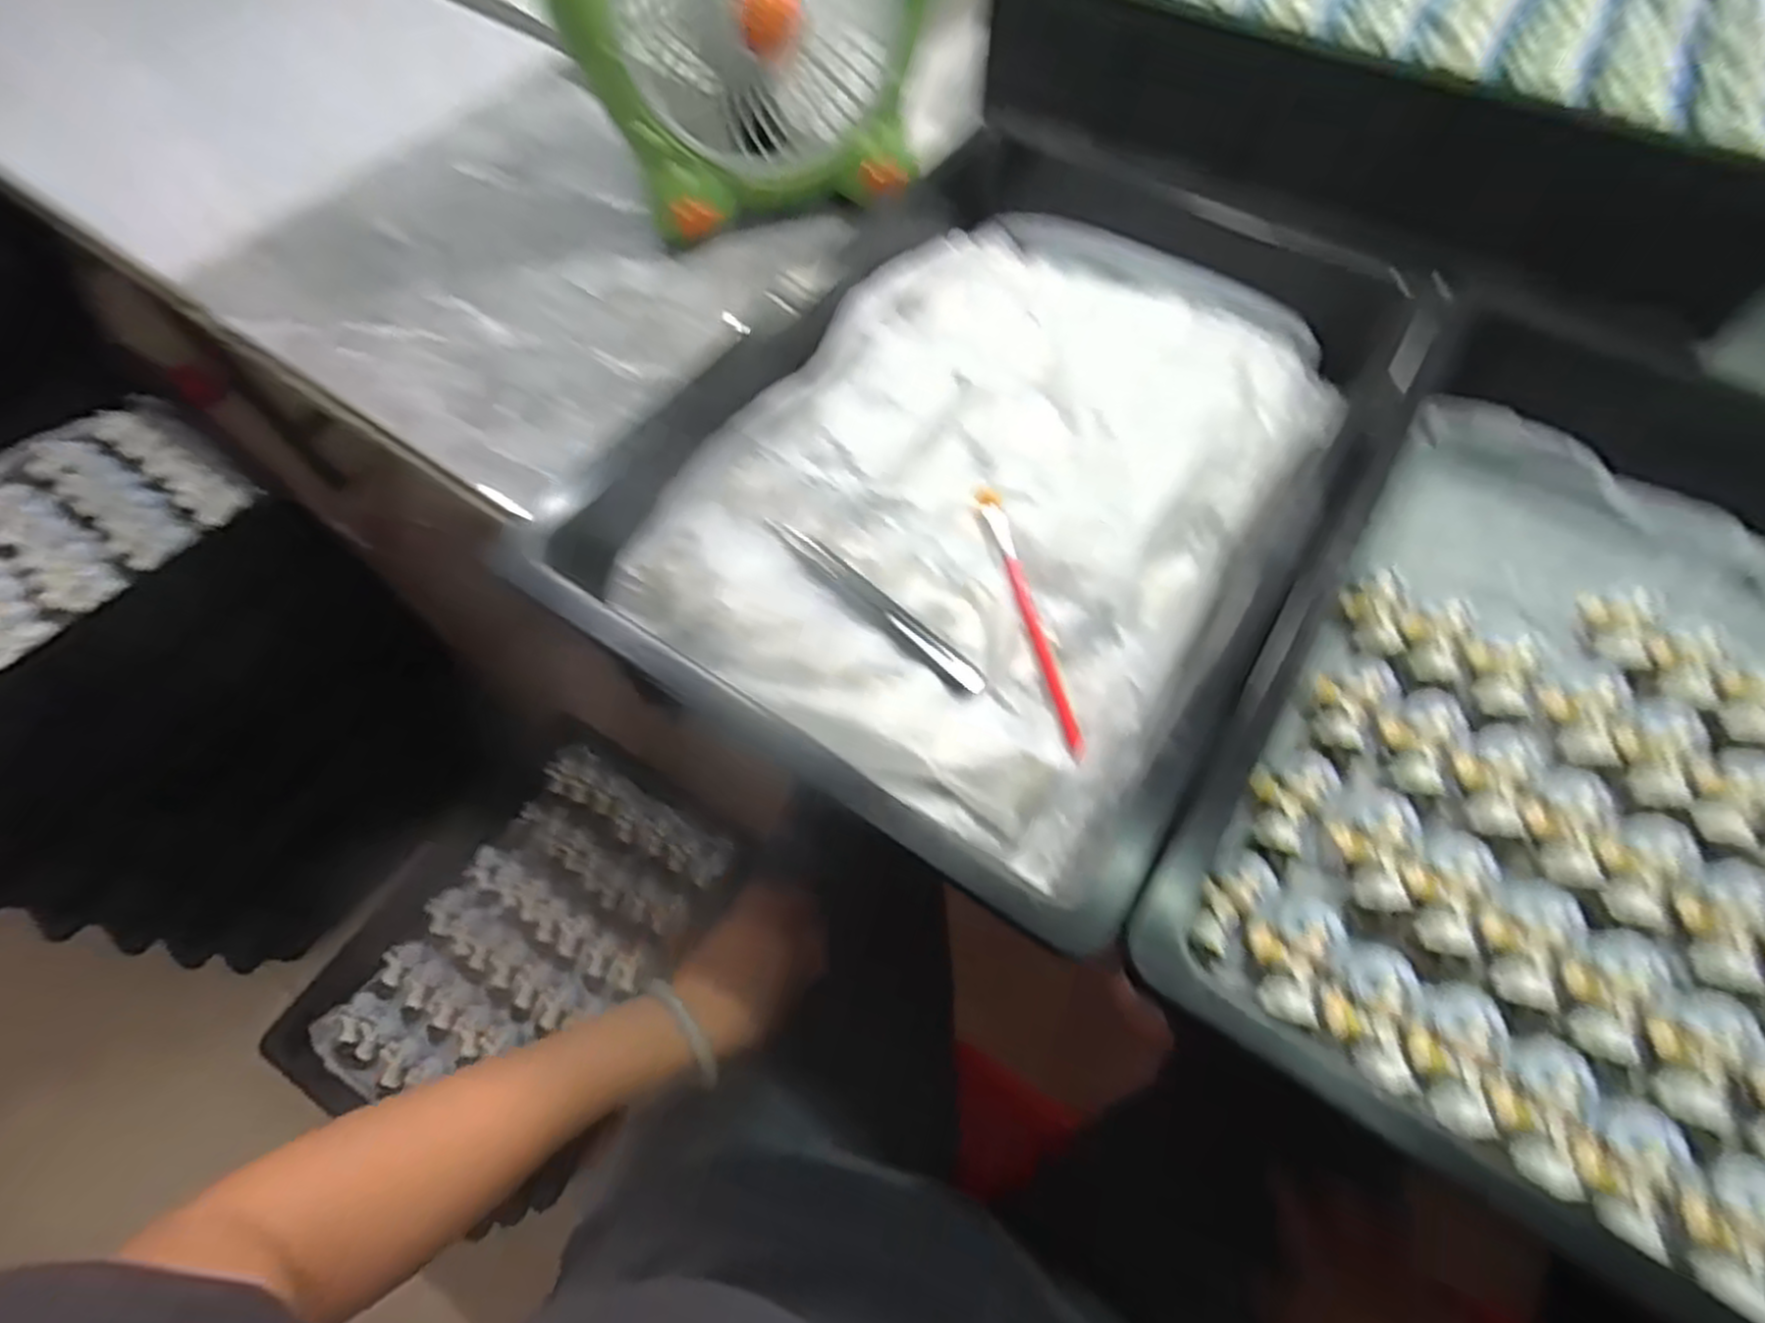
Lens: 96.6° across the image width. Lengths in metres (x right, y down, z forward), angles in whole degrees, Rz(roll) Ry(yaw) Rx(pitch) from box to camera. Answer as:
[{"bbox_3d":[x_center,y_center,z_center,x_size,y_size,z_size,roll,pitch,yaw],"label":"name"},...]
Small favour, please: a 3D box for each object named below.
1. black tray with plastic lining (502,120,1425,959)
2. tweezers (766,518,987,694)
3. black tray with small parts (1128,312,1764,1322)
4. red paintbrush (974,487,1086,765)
[{"bbox_3d":[0.071,-0.140,0.446,0.323,0.077,0.486,28,66,13],"label":"black tray with plastic lining"},{"bbox_3d":[-0.003,-0.032,0.419,0.145,0.009,0.014,40,69,18],"label":"tweezers"},{"bbox_3d":[0.348,0.030,0.369,0.345,0.087,0.482,30,67,14],"label":"black tray with small parts"},{"bbox_3d":[0.076,-0.024,0.409,0.013,0.013,0.159,-12,64,-6],"label":"red paintbrush"}]

